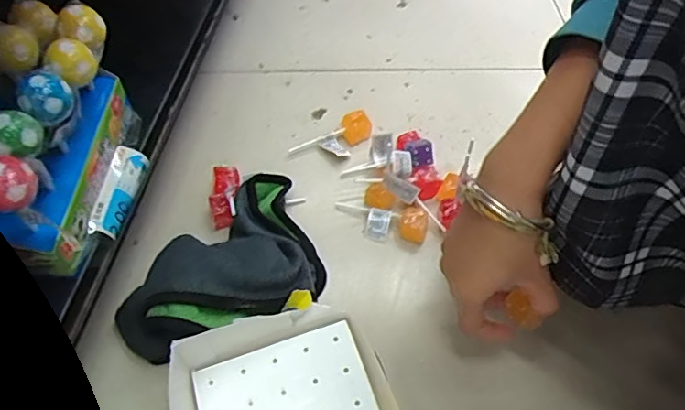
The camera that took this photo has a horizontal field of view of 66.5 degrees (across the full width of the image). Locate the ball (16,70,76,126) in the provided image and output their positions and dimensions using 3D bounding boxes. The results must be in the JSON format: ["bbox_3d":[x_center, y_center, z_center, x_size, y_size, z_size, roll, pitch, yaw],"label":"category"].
[{"bbox_3d":[-0.186,-0.067,0.329,0.023,0.028,0.029,39,62,19],"label":"ball"}]

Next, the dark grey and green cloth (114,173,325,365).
[{"bbox_3d":[-0.086,0.053,0.436,0.114,0.065,0.196,37,61,18],"label":"dark grey and green cloth"}]

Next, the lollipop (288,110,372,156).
[{"bbox_3d":[-0.009,-0.068,0.545,0.086,0.026,0.033,-21,61,-18],"label":"lollipop"}]

